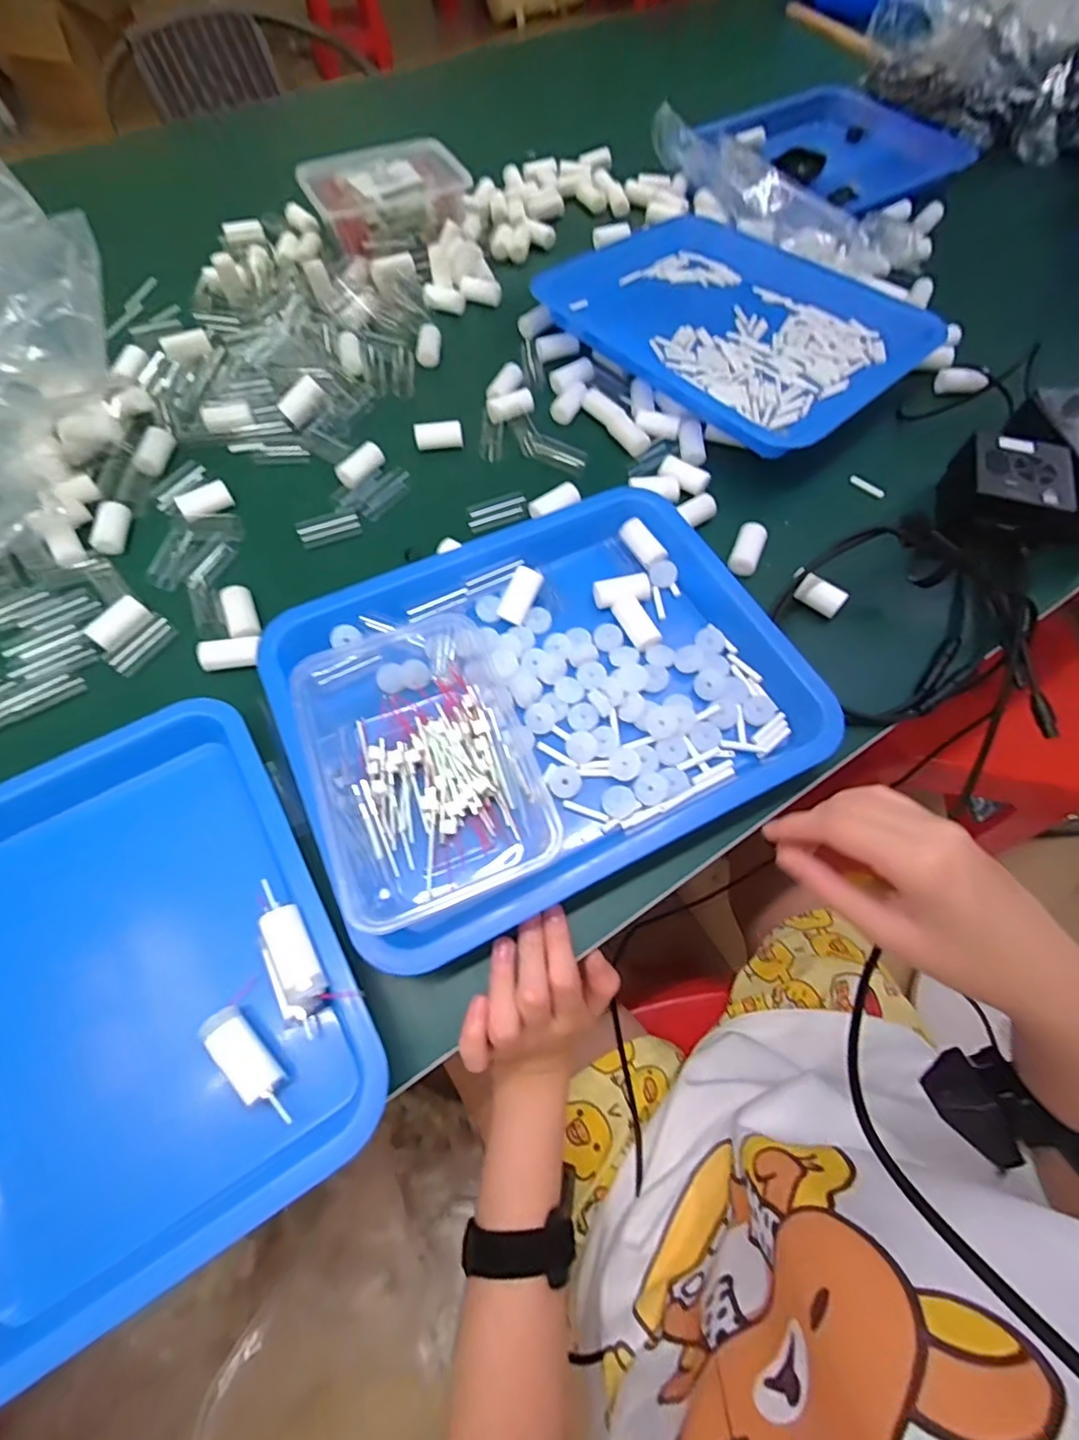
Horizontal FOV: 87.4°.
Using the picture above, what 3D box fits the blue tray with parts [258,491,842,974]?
[{"bbox_3d":[-0.002,-0.025,0.388,0.326,0.032,0.269,-25,69,-13],"label":"blue tray with parts"}]

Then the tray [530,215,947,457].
[{"bbox_3d":[0.189,-0.408,0.563,0.277,0.037,0.356,-41,71,-18],"label":"tray"}]

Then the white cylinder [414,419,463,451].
[{"bbox_3d":[-0.091,-0.258,0.512,0.041,0.015,0.024,-4,66,-4],"label":"white cylinder"}]

